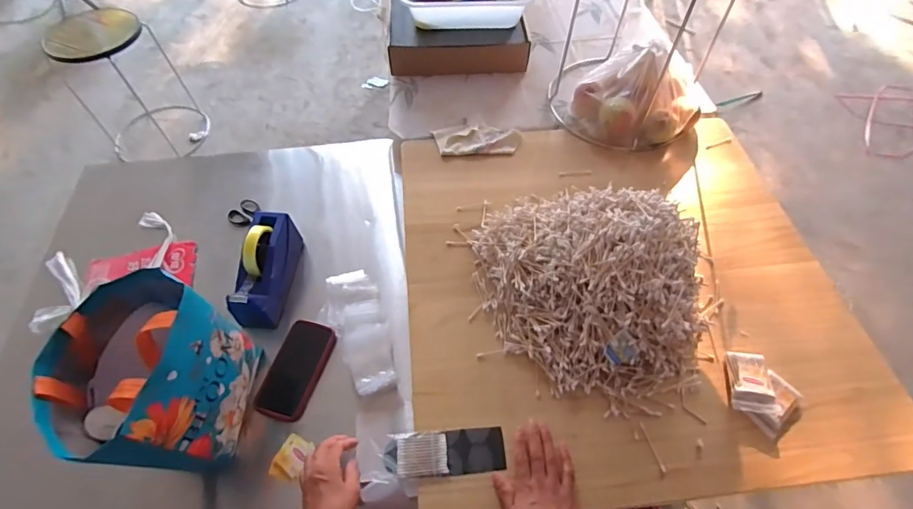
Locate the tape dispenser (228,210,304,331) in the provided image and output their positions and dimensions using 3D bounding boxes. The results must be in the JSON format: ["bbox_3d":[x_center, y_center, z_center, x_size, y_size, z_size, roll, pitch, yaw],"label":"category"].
[{"bbox_3d":[-0.362,0.024,0.846,0.073,0.115,0.215,2,57,1],"label":"tape dispenser"}]

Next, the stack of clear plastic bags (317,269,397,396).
[{"bbox_3d":[-0.186,0.136,0.832,0.113,0.036,0.257,-16,59,-10],"label":"stack of clear plastic bags"}]

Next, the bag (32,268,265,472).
[{"bbox_3d":[-0.436,0.191,0.666,0.184,0.243,0.236,9,58,5],"label":"bag"}]

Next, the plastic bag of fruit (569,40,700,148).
[{"bbox_3d":[0.423,-0.367,1.031,0.283,0.175,0.166,9,58,6],"label":"plastic bag of fruit"}]

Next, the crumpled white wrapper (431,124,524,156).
[{"bbox_3d":[0.050,-0.264,1.028,0.193,0.018,0.086,-4,57,-3],"label":"crumpled white wrapper"}]

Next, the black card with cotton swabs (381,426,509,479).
[{"bbox_3d":[-0.016,0.294,0.664,0.173,0.008,0.060,-3,57,-2],"label":"black card with cotton swabs"}]

